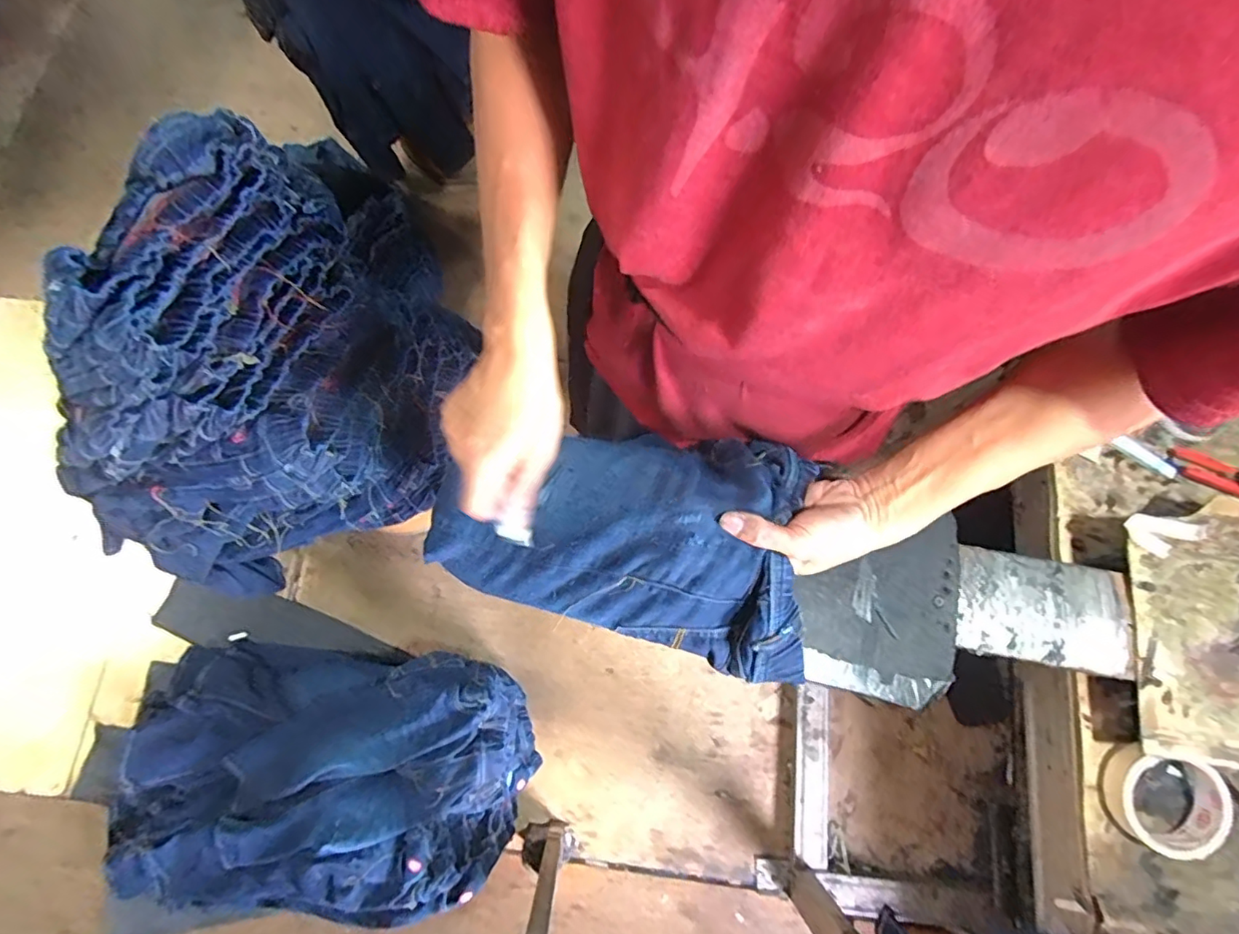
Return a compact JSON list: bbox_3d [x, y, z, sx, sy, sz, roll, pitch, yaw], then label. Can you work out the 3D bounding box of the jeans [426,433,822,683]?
[{"bbox_3d":[0.003,0.043,0.491,0.340,0.095,0.190,18,73,4],"label":"jeans"}]

